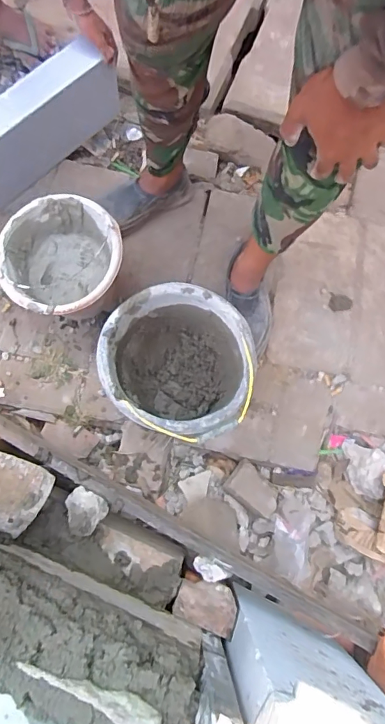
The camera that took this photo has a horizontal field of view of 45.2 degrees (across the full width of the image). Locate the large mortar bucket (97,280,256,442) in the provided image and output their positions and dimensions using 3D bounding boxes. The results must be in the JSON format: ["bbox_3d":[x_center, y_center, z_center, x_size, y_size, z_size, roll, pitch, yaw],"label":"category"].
[{"bbox_3d":[-0.025,0.013,0.931,0.267,0.216,0.293,0,78,-1],"label":"large mortar bucket"}]

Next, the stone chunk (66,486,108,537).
[{"bbox_3d":[-0.176,0.240,0.748,0.067,0.049,0.066,0,75,-1],"label":"stone chunk"}]

